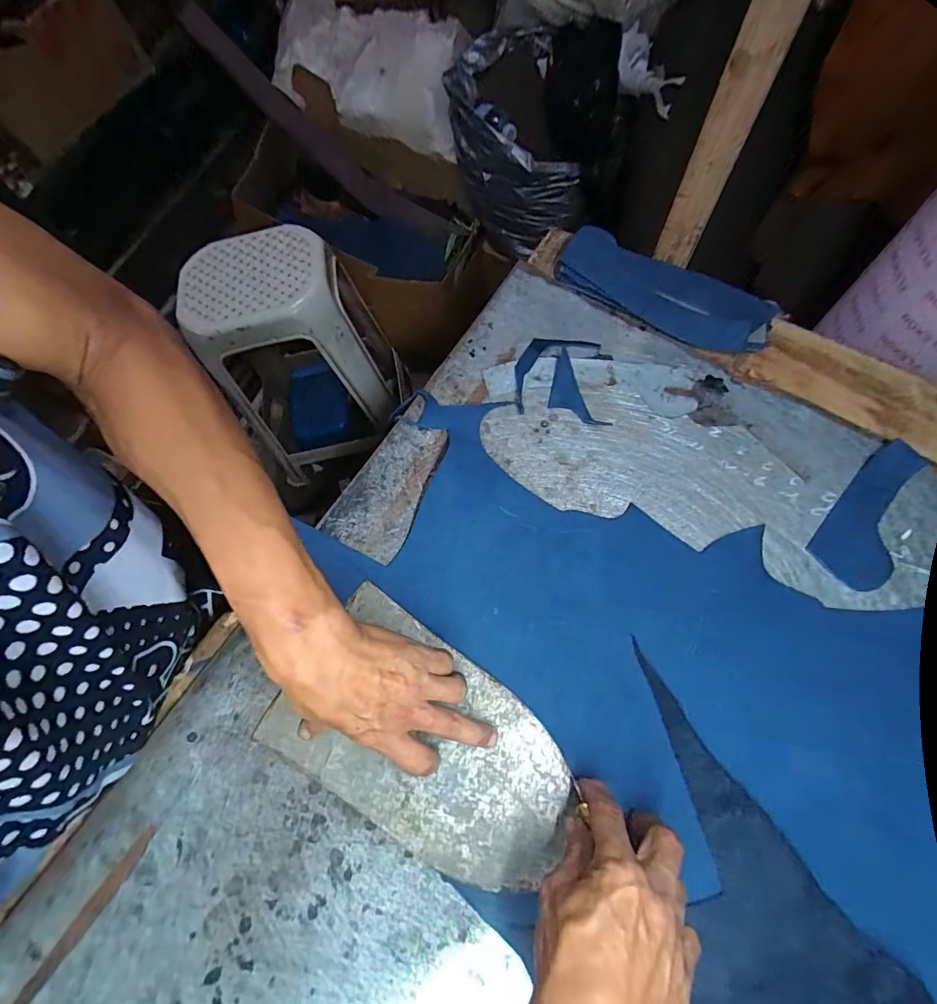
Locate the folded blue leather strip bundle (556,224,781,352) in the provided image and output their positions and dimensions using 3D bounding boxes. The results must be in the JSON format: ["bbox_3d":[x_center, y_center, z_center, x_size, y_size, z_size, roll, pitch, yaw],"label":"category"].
[{"bbox_3d":[0.204,-0.222,0.497,0.224,0.017,0.072,29,93,8],"label":"folded blue leather strip bundle"}]

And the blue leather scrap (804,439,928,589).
[{"bbox_3d":[0.367,0.011,0.421,0.062,0.004,0.143,39,81,15],"label":"blue leather scrap"}]

